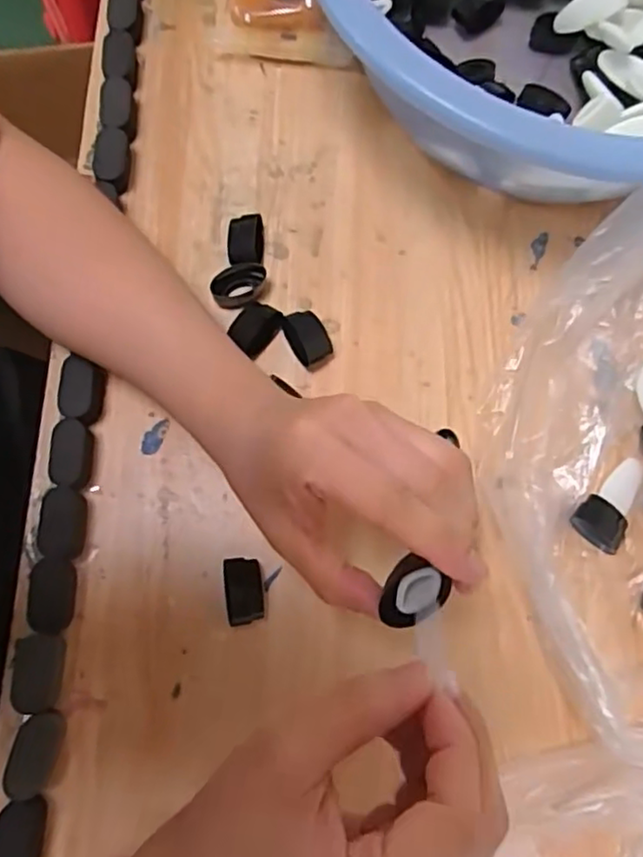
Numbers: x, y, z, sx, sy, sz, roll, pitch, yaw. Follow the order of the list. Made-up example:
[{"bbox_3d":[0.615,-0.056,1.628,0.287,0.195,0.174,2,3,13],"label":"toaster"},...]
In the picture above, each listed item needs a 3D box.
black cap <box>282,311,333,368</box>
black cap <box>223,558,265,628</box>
[{"bbox_3d":[-0.007,-0.053,0.379,0.022,0.015,0.032,-25,78,-7],"label":"black cap"},{"bbox_3d":[-0.041,0.087,0.341,0.020,0.011,0.033,-7,77,-3],"label":"black cap"}]

